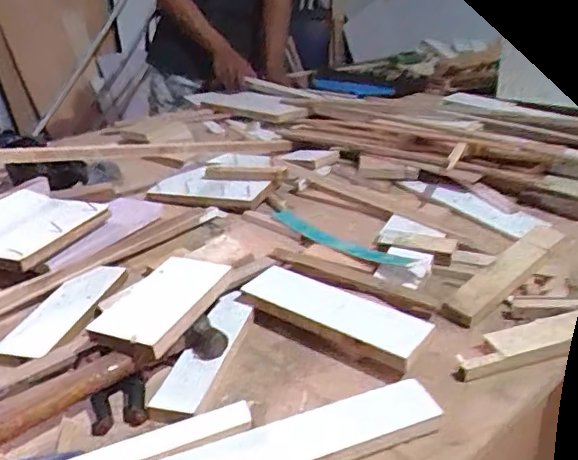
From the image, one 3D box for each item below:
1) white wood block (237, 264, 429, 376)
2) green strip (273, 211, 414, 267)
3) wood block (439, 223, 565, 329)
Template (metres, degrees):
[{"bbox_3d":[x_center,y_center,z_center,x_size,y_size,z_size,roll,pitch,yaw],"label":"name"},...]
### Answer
[{"bbox_3d":[0.048,0.098,0.626,0.214,0.042,0.073,14,28,33],"label":"white wood block"},{"bbox_3d":[0.063,0.012,0.798,0.035,0.010,0.291,-32,30,-22],"label":"green strip"},{"bbox_3d":[0.261,0.051,0.677,0.207,0.022,0.041,-33,36,-26],"label":"wood block"}]

